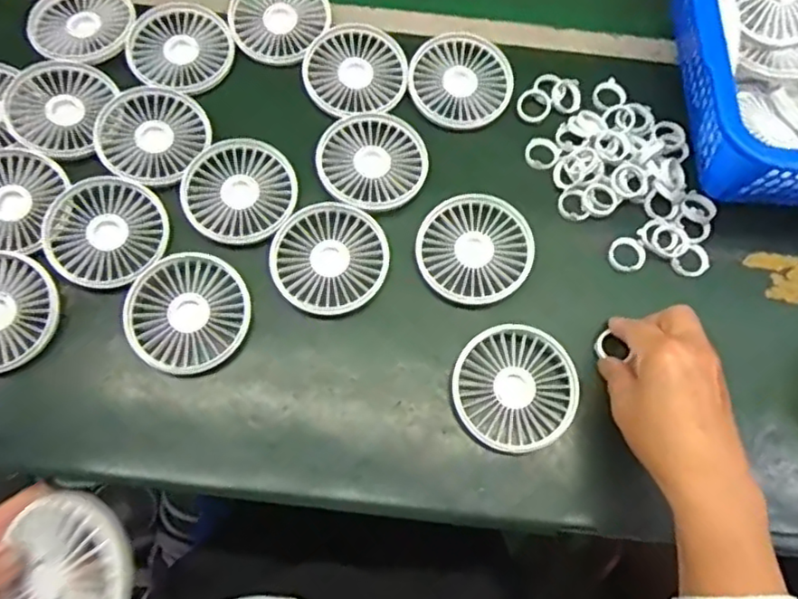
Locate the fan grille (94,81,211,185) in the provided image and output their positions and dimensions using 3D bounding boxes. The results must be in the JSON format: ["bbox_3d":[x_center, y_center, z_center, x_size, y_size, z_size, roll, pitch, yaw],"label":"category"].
[{"bbox_3d":[-0.199,-0.134,0.517,0.085,0.022,0.084,1,70,-2],"label":"fan grille"}]

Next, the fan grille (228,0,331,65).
[{"bbox_3d":[-0.105,-0.249,0.561,0.085,0.018,0.087,1,70,-2],"label":"fan grille"}]

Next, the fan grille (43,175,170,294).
[{"bbox_3d":[-0.221,-0.051,0.489,0.084,0.023,0.087,1,70,-2],"label":"fan grille"}]

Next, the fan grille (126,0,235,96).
[{"bbox_3d":[-0.187,-0.217,0.550,0.083,0.014,0.086,1,70,-2],"label":"fan grille"}]

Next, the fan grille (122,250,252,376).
[{"bbox_3d":[-0.154,0.009,0.468,0.084,0.016,0.088,1,70,-2],"label":"fan grille"}]

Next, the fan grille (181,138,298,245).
[{"bbox_3d":[-0.124,-0.086,0.503,0.086,0.009,0.088,1,70,-2],"label":"fan grille"}]

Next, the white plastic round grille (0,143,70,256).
[{"bbox_3d":[-0.298,-0.078,0.489,0.075,0.024,0.085,8,70,1],"label":"white plastic round grille"}]

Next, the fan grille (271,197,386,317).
[{"bbox_3d":[-0.052,-0.032,0.486,0.086,0.007,0.087,1,70,-2],"label":"fan grille"}]

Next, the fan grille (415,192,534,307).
[{"bbox_3d":[0.059,-0.040,0.493,0.085,0.008,0.091,1,70,-2],"label":"fan grille"}]

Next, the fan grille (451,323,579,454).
[{"bbox_3d":[0.083,0.063,0.460,0.087,0.014,0.086,1,70,-2],"label":"fan grille"}]

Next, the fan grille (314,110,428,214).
[{"bbox_3d":[-0.020,-0.114,0.519,0.087,0.008,0.089,1,70,-2],"label":"fan grille"}]

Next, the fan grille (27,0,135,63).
[{"bbox_3d":[-0.274,-0.244,0.558,0.085,0.015,0.091,-1,70,-2],"label":"fan grille"}]

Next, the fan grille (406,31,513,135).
[{"bbox_3d":[0.055,-0.189,0.547,0.084,0.018,0.090,1,70,-2],"label":"fan grille"}]

